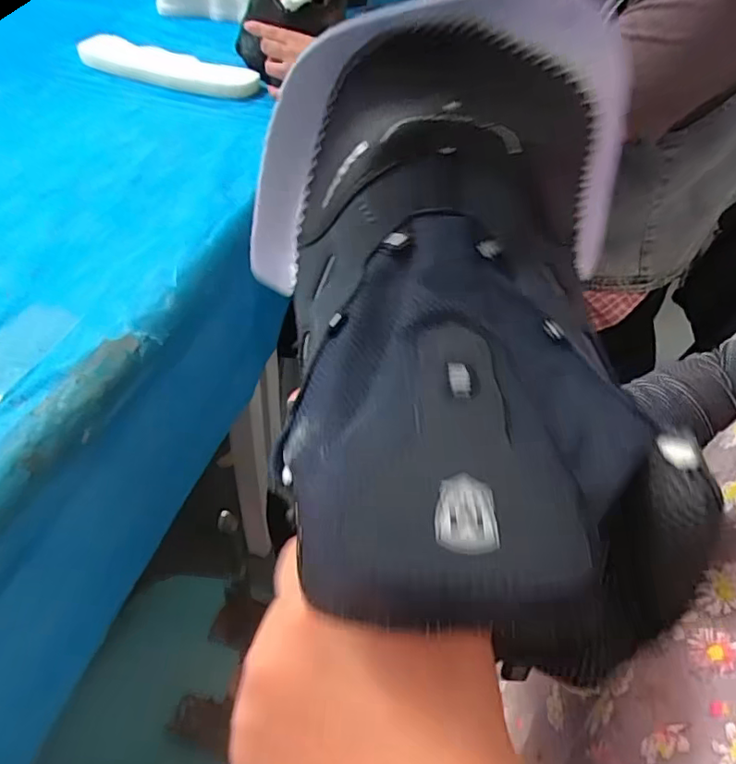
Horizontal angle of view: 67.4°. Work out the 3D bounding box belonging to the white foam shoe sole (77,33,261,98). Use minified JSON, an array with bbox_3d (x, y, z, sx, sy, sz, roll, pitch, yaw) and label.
[{"bbox_3d":[-0.262,-0.406,0.711,0.228,0.034,0.070,13,46,6],"label":"white foam shoe sole"}]

